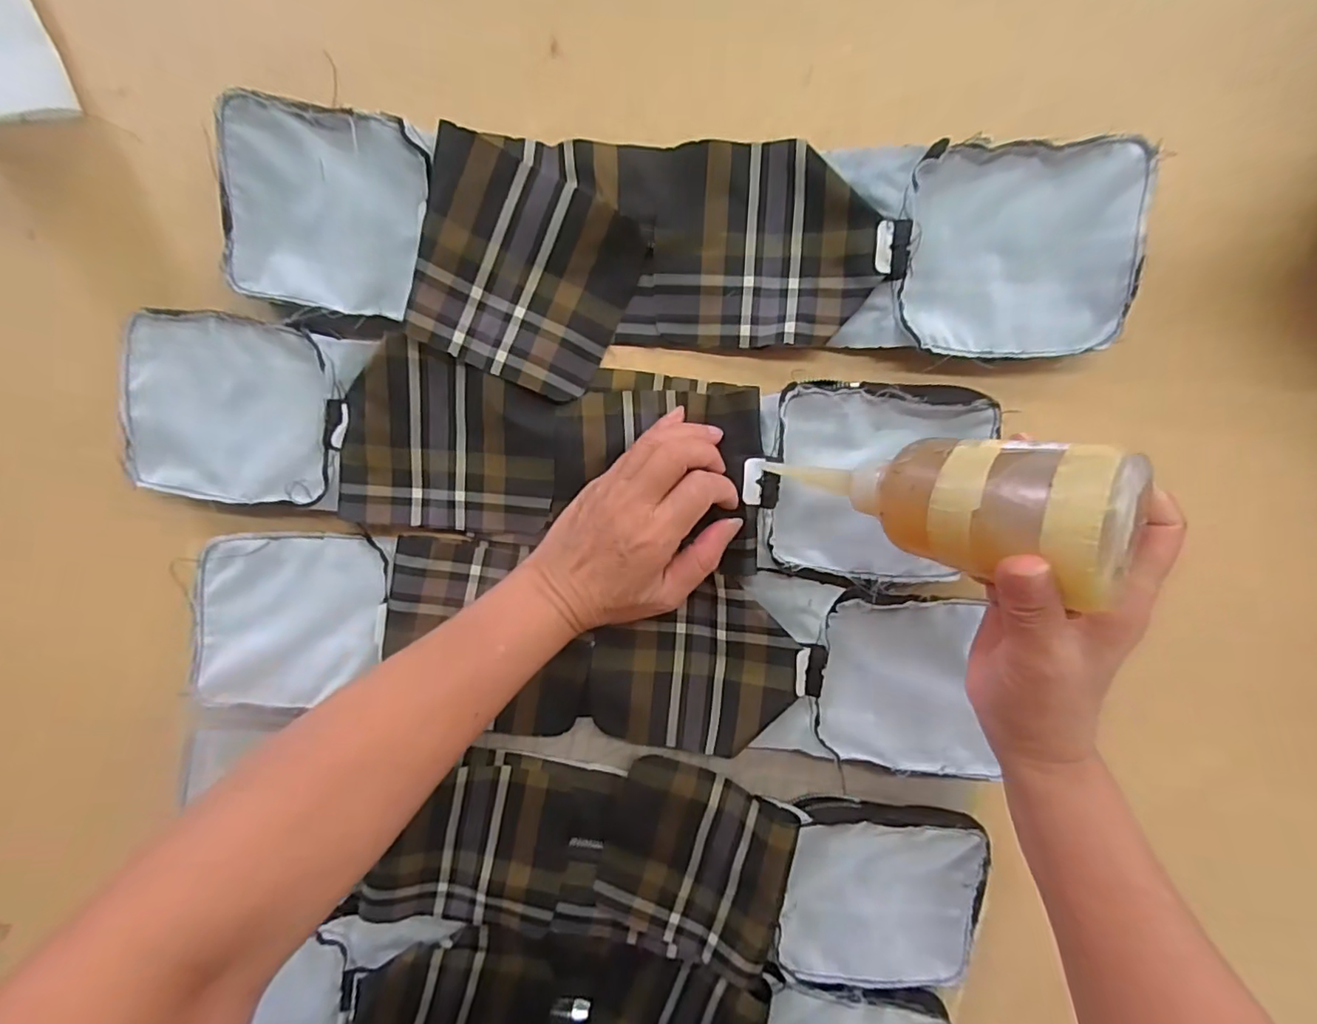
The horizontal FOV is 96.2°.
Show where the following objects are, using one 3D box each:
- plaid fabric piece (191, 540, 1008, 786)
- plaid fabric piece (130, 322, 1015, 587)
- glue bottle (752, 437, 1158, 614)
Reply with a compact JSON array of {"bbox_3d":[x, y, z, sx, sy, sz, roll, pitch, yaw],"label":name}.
[{"bbox_3d":[-0.044,0.088,0.372,0.495,0.013,0.118,7,95,1],"label":"plaid fabric piece"},{"bbox_3d":[-0.068,-0.038,0.368,0.510,0.026,0.116,5,97,0],"label":"plaid fabric piece"},{"bbox_3d":[0.131,-0.007,0.281,0.047,0.155,0.058,5,97,-40],"label":"glue bottle"}]

